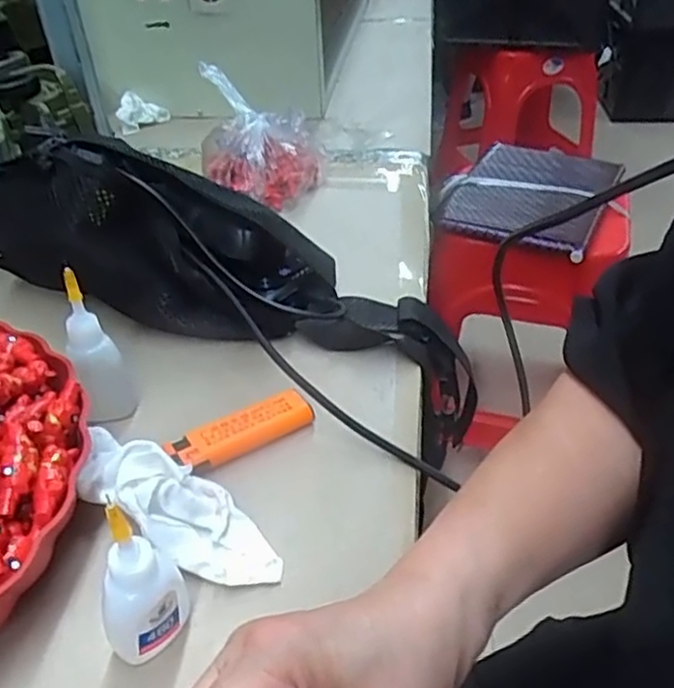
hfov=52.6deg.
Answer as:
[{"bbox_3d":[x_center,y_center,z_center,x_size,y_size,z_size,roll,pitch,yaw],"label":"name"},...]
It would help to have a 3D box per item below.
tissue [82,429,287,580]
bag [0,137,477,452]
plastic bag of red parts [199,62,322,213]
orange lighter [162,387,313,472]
[{"bbox_3d":[-0.082,0.072,0.320,0.123,0.031,0.038,19,43,26],"label":"tissue"},{"bbox_3d":[-0.070,-0.037,0.453,0.374,0.107,0.081,21,39,-7],"label":"bag"},{"bbox_3d":[-0.069,-0.178,0.595,0.103,0.079,0.117,-4,38,-2],"label":"plastic bag of red parts"},{"bbox_3d":[-0.051,0.048,0.366,0.076,0.016,0.021,-24,43,-25],"label":"orange lighter"}]

